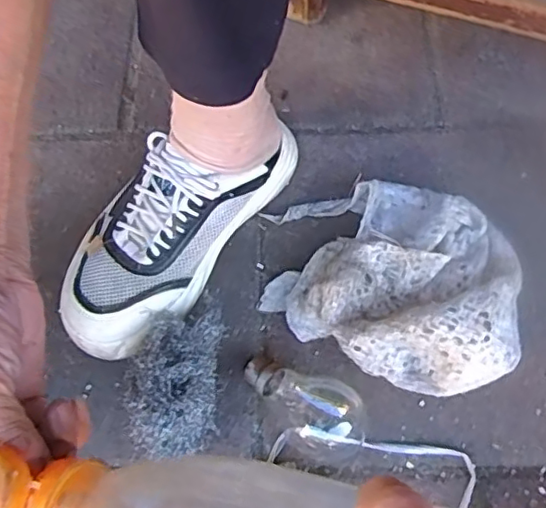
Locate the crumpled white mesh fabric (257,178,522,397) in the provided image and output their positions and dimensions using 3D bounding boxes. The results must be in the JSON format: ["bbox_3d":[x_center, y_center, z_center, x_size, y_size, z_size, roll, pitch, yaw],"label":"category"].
[{"bbox_3d":[0.092,0.011,0.465,0.206,0.058,0.156,27,69,13],"label":"crumpled white mesh fabric"}]

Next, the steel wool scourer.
[{"bbox_3d":[-0.071,0.089,0.437,0.063,0.060,0.114,4,66,3],"label":"steel wool scourer"}]

